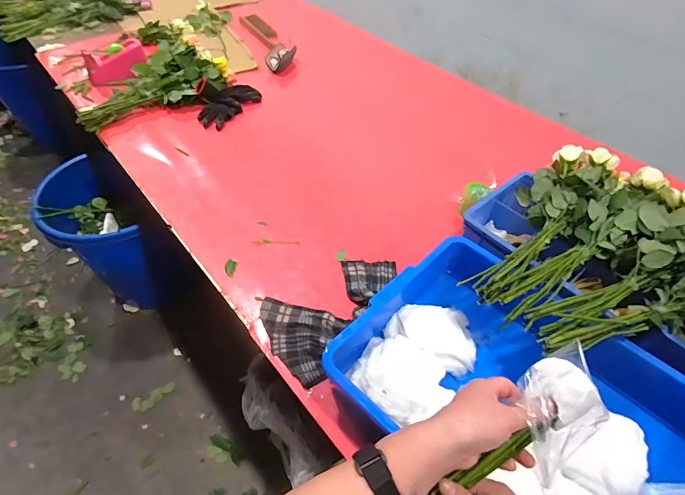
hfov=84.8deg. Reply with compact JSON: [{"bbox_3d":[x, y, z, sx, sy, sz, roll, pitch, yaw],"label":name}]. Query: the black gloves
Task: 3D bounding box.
[{"bbox_3d":[-0.378,-0.496,1.252,0.208,0.073,0.236,-8,52,-9],"label":"black gloves"}]

